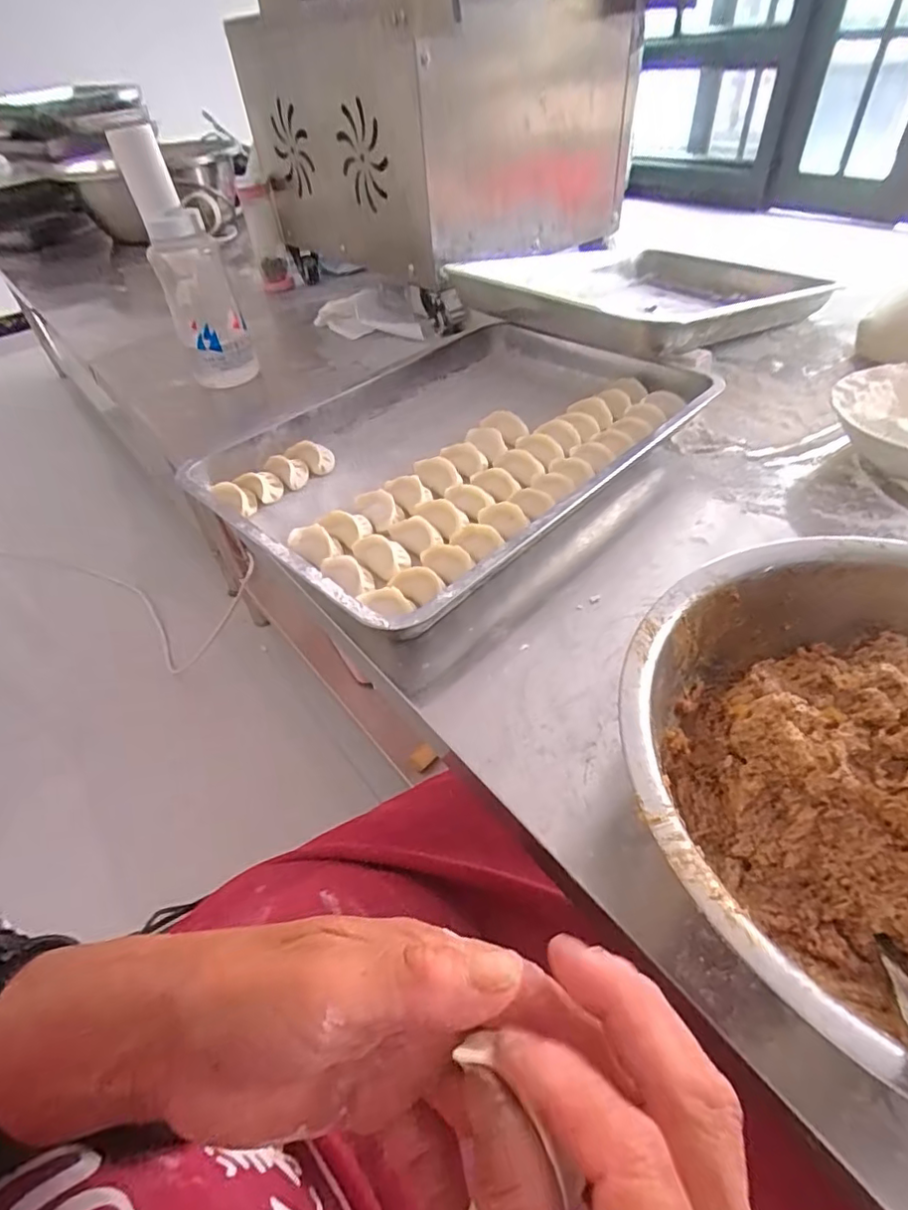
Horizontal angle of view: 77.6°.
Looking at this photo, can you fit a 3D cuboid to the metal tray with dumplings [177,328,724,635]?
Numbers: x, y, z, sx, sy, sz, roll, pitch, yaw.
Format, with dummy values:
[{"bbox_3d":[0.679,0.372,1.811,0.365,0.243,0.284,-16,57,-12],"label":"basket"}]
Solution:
[{"bbox_3d":[0.010,-0.170,0.591,0.481,0.052,0.351,-37,55,-27],"label":"metal tray with dumplings"}]

